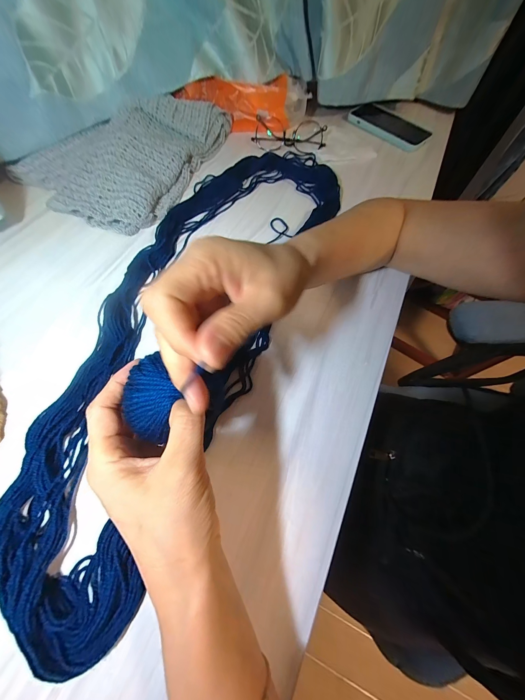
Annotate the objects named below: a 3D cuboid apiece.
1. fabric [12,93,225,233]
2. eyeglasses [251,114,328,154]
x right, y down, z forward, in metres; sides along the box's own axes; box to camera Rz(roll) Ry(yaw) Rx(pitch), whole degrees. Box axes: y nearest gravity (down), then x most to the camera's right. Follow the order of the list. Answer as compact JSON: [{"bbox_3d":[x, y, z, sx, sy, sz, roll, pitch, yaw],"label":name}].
[{"bbox_3d":[-0.217,-0.327,0.400,0.236,0.050,0.305,23,66,8],"label":"fabric"},{"bbox_3d":[0.049,-0.390,0.459,0.129,0.029,0.061,5,64,-1],"label":"eyeglasses"}]

